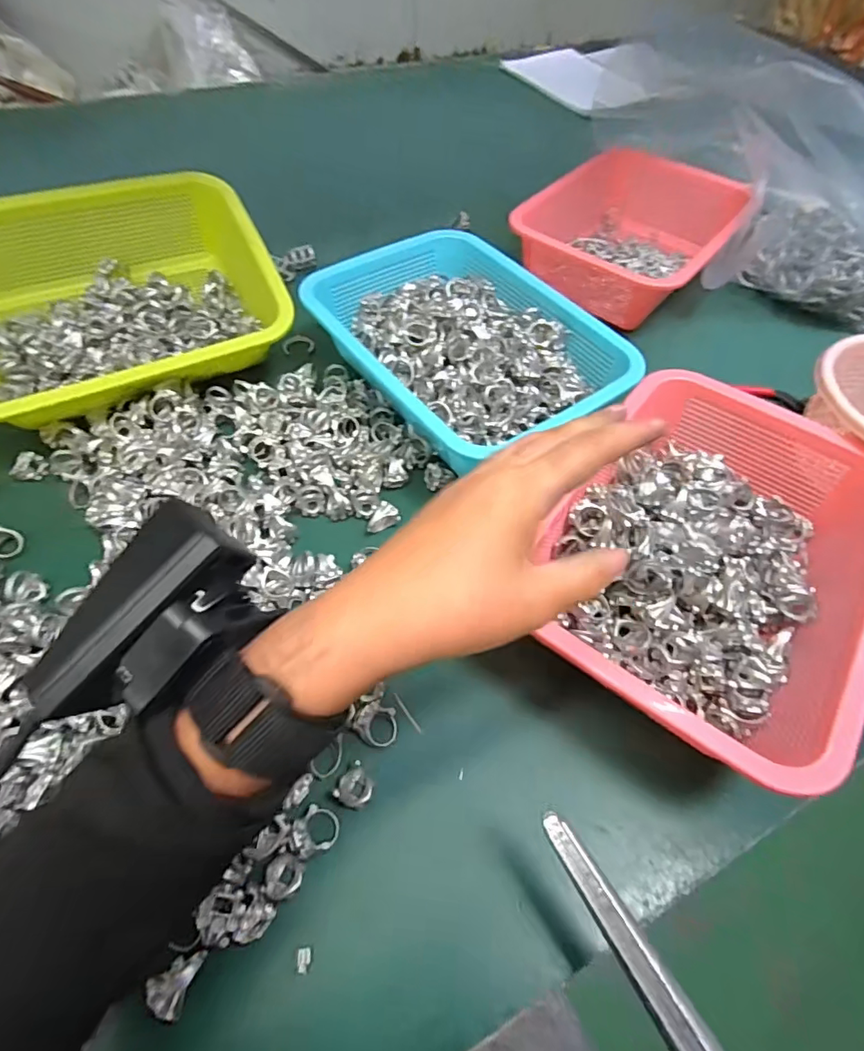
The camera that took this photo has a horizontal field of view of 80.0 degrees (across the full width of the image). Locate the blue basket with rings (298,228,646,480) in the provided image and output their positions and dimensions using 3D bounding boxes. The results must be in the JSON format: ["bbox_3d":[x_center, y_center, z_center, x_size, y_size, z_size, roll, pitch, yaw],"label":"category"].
[{"bbox_3d":[0.025,-0.157,0.455,0.200,0.058,0.255,-29,63,-19],"label":"blue basket with rings"}]

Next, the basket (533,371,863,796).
[{"bbox_3d":[0.187,0.013,0.345,0.183,0.061,0.253,34,62,18],"label":"basket"}]

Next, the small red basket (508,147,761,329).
[{"bbox_3d":[0.228,-0.337,0.594,0.194,0.075,0.239,29,61,15],"label":"small red basket"}]

